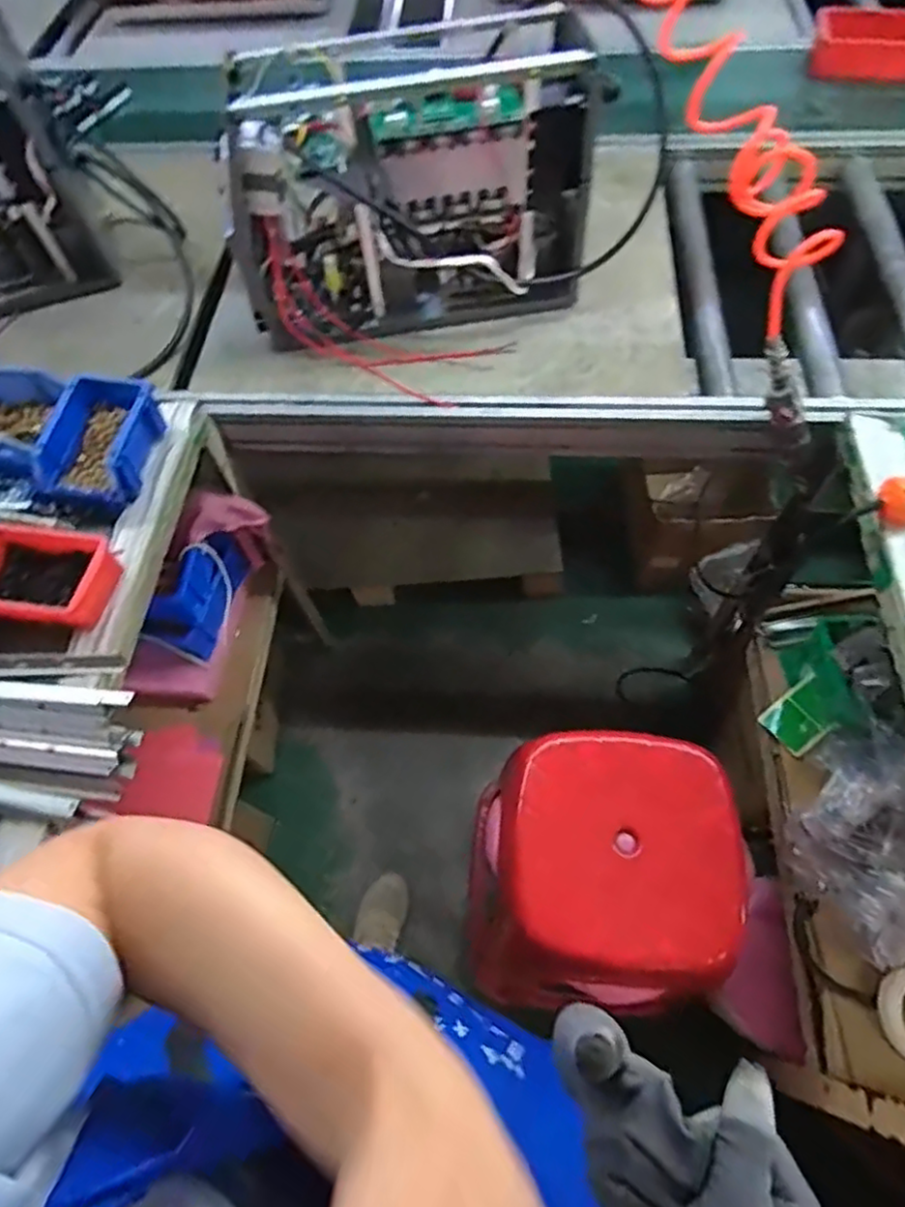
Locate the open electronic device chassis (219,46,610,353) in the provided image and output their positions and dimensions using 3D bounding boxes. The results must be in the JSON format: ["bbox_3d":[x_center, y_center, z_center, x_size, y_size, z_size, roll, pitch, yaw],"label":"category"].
[{"bbox_3d":[-0.057,-0.525,0.882,0.467,0.286,0.221,0,62,3],"label":"open electronic device chassis"}]

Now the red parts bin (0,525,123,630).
[{"bbox_3d":[-0.461,-0.024,0.744,0.155,0.066,0.107,10,63,9],"label":"red parts bin"}]

